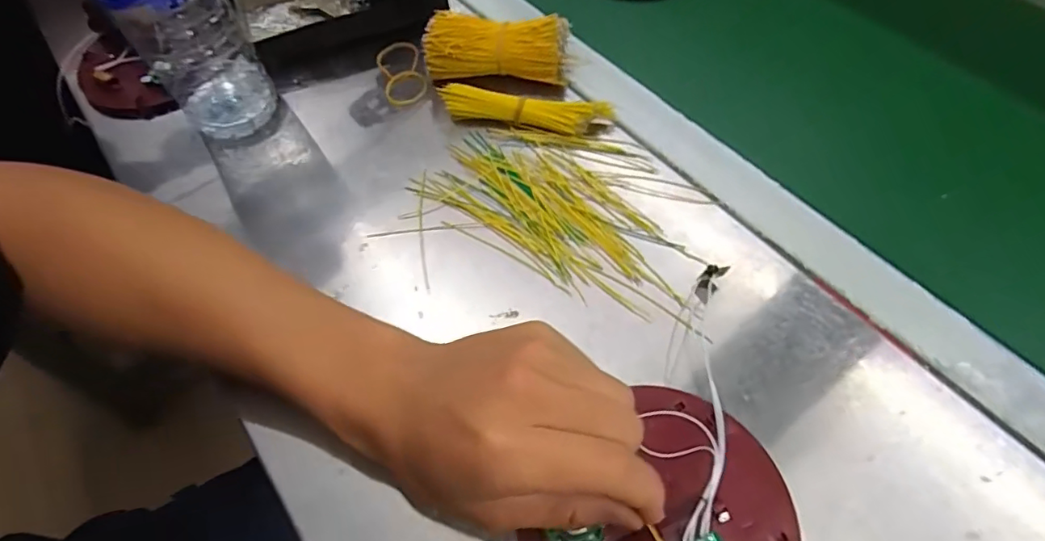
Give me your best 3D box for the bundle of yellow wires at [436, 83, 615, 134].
[{"bbox_3d":[0.002,-0.112,0.375,0.119,0.018,0.021,9,61,9],"label":"bundle of yellow wires"}]

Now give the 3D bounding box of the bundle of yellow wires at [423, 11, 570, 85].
[{"bbox_3d":[-0.018,-0.160,0.387,0.099,0.038,0.037,4,61,6],"label":"bundle of yellow wires"}]

